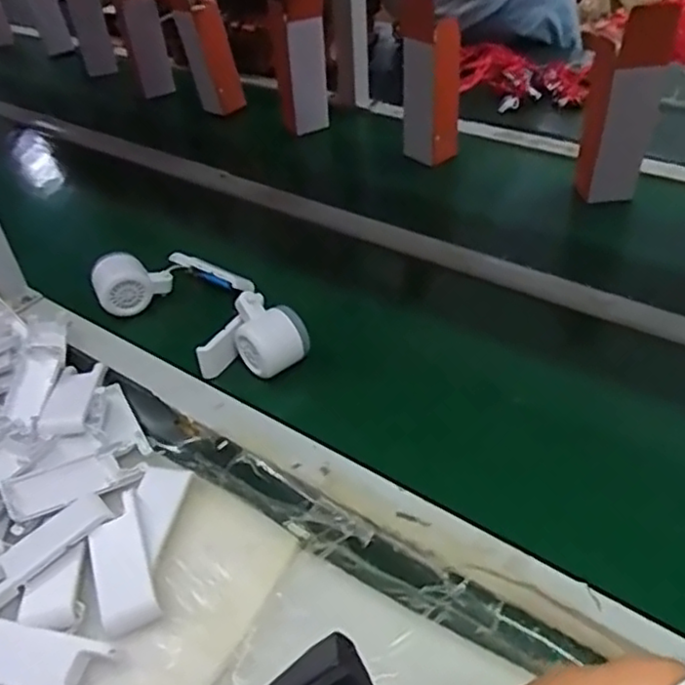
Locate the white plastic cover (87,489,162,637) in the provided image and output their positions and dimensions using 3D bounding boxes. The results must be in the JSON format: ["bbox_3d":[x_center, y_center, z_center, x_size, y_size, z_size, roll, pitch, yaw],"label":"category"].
[{"bbox_3d":[-0.160,0.158,0.479,0.038,0.022,0.097,-18,42,-14],"label":"white plastic cover"}]

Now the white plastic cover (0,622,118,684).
[{"bbox_3d":[-0.199,0.204,0.425,0.099,0.007,0.037,5,42,11],"label":"white plastic cover"}]

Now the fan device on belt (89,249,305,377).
[{"bbox_3d":[-0.143,-0.044,0.702,0.253,0.061,0.125,25,49,30],"label":"fan device on belt"}]

